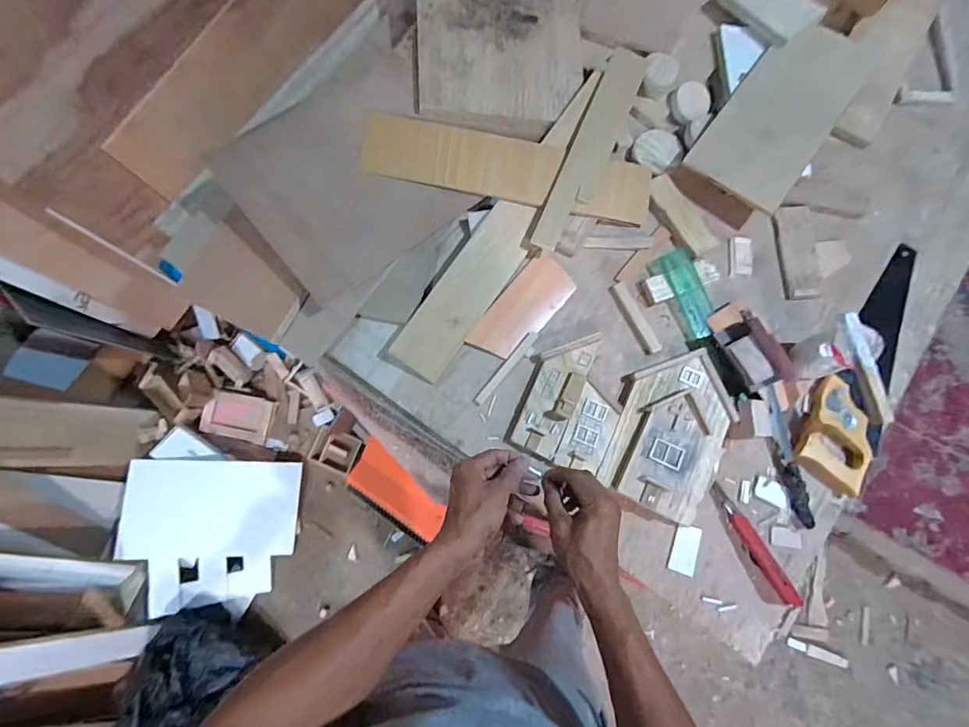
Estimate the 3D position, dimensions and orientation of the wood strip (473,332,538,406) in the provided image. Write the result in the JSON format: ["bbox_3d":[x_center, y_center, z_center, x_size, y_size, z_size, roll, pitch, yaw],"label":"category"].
[{"bbox_3d":[0.032,0.007,0.654,0.014,0.008,0.138,39,81,10],"label":"wood strip"}]

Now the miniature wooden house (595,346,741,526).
[{"bbox_3d":[0.266,0.090,0.616,0.153,0.031,0.231,24,78,7],"label":"miniature wooden house"}]

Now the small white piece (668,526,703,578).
[{"bbox_3d":[0.279,0.258,0.601,0.034,0.008,0.063,16,77,5],"label":"small white piece"}]

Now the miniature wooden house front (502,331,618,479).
[{"bbox_3d":[0.127,0.053,0.634,0.139,0.026,0.188,18,78,6],"label":"miniature wooden house front"}]

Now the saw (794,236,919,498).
[{"bbox_3d":[0.579,-0.008,0.641,0.092,0.028,0.411,30,79,8],"label":"saw"}]

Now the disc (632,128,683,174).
[{"bbox_3d":[0.291,-0.358,0.725,0.077,0.014,0.083,0,77,1],"label":"disc"}]

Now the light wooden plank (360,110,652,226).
[{"bbox_3d":[0.042,-0.304,0.680,0.445,0.013,0.099,9,89,-7],"label":"light wooden plank"}]

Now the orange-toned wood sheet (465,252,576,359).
[{"bbox_3d":[0.064,-0.086,0.676,0.080,0.009,0.189,39,80,5],"label":"orange-toned wood sheet"}]

